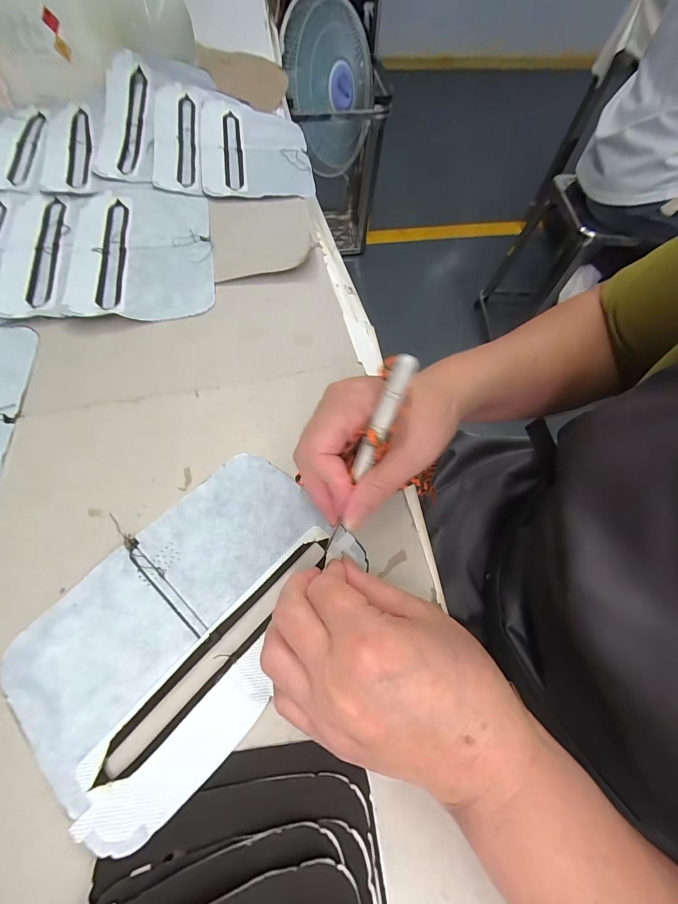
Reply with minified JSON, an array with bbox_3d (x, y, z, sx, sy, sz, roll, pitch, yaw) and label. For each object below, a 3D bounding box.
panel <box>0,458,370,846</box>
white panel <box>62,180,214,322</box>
[{"bbox_3d":[-0.088,0.095,0.221,0.130,0.006,0.193,37,68,15],"label":"panel"},{"bbox_3d":[-0.197,-0.208,0.362,0.130,0.008,0.202,-10,64,-9],"label":"white panel"}]

